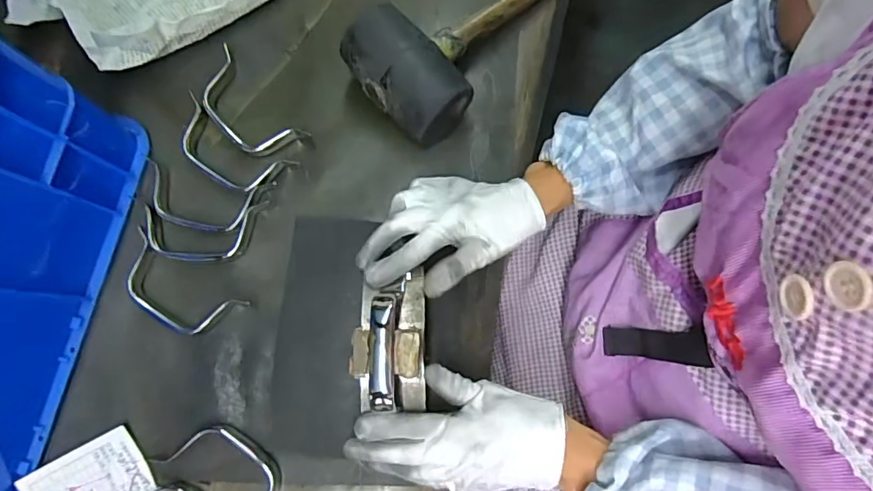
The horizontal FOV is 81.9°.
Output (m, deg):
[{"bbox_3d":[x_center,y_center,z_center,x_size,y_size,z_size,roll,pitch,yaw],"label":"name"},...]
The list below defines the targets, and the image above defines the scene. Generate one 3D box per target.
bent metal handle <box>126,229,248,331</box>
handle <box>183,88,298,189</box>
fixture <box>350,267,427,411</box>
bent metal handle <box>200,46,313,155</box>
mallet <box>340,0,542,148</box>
[{"bbox_3d":[-0.230,0.039,0.445,0.119,0.019,0.054,32,82,6],"label":"bent metal handle"},{"bbox_3d":[-0.194,-0.088,0.468,0.120,0.016,0.055,32,82,6],"label":"handle"},{"bbox_3d":[-0.034,0.072,0.370,0.049,0.062,0.107,0,79,1],"label":"fixture"},{"bbox_3d":[-0.179,-0.126,0.472,0.058,0.012,0.116,-44,82,-7],"label":"bent metal handle"},{"bbox_3d":[0.035,-0.200,0.461,0.235,0.072,0.118,-40,81,-6],"label":"mallet"}]

